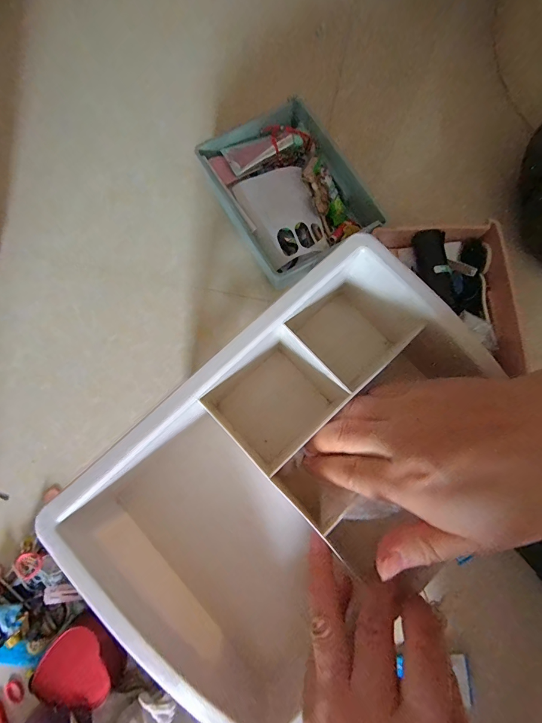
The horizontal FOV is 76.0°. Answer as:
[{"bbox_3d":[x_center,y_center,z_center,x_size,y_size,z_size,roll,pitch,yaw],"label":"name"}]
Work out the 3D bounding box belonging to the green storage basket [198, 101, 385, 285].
[{"bbox_3d":[0.028,-0.261,0.543,0.197,0.064,0.256,-31,81,-7],"label":"green storage basket"}]

